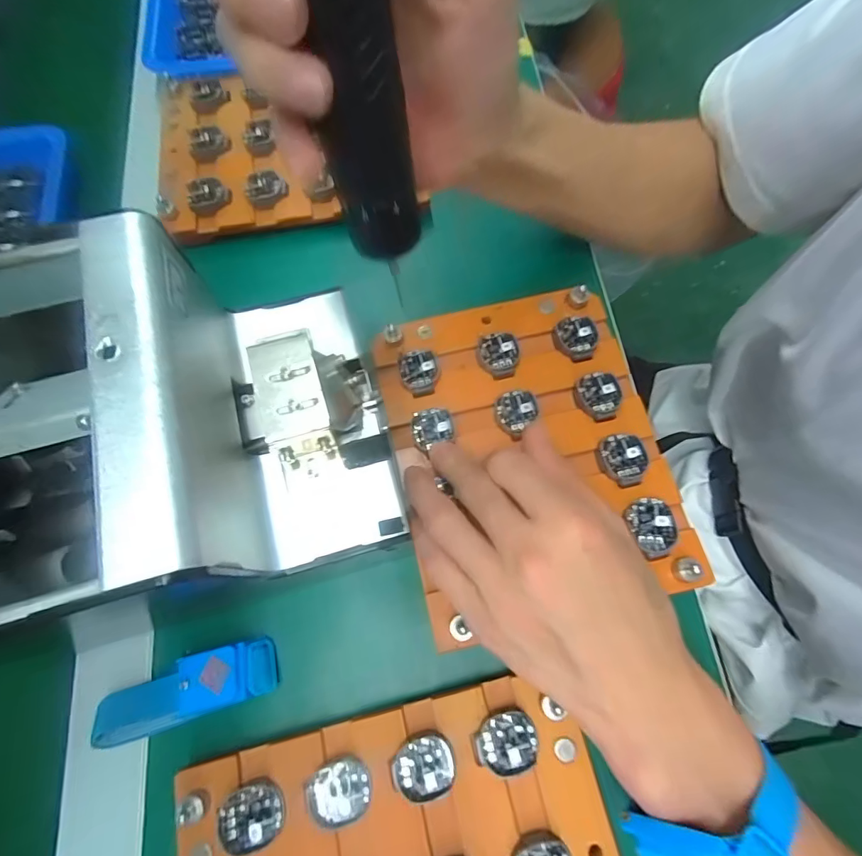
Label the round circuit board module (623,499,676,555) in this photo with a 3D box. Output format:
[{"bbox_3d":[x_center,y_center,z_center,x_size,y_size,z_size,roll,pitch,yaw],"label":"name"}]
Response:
[{"bbox_3d":[0.116,0.051,0.240,0.021,0.008,0.027,-12,73,-3],"label":"round circuit board module"}]

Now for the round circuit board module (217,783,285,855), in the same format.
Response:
[{"bbox_3d":[-0.080,0.172,0.201,0.027,0.006,0.023,-28,74,-7],"label":"round circuit board module"}]

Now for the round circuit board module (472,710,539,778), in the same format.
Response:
[{"bbox_3d":[0.034,0.145,0.209,0.029,0.007,0.022,-11,73,-3],"label":"round circuit board module"}]

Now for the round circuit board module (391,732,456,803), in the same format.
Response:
[{"bbox_3d":[-0.004,0.154,0.207,0.028,0.004,0.023,-12,73,-3],"label":"round circuit board module"}]

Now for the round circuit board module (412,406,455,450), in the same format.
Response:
[{"bbox_3d":[0.000,-0.001,0.261,0.023,0.004,0.022,-13,73,-3],"label":"round circuit board module"}]

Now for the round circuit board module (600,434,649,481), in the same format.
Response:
[{"bbox_3d":[0.108,0.016,0.254,0.023,0.005,0.025,0,73,1],"label":"round circuit board module"}]

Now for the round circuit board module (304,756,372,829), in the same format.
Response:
[{"bbox_3d":[-0.042,0.163,0.204,0.029,0.004,0.024,-15,70,-3],"label":"round circuit board module"}]

